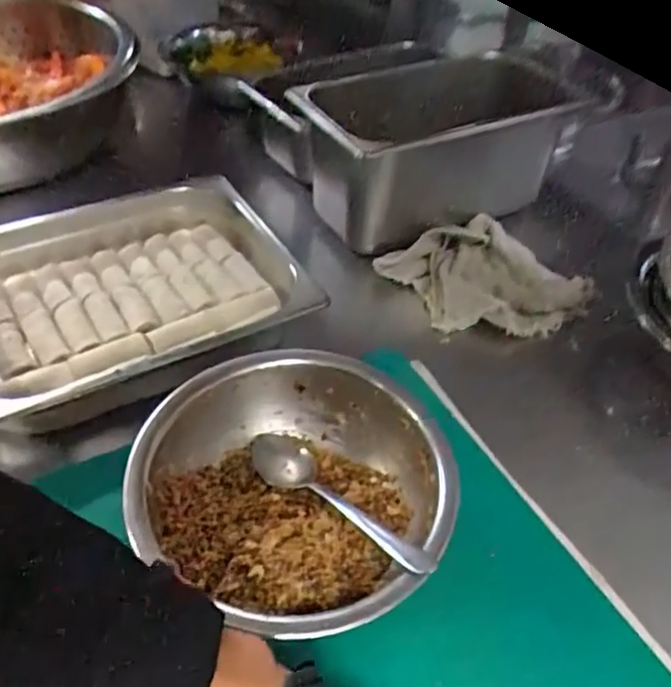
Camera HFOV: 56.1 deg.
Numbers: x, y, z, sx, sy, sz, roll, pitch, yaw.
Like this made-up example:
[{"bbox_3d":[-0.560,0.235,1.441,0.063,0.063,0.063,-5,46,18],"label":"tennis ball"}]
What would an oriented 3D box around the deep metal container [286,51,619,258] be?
[{"bbox_3d":[0.107,-0.227,0.773,0.302,0.182,0.173,-20,50,-22],"label":"deep metal container"}]

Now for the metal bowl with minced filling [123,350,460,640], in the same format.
[{"bbox_3d":[-0.023,0.102,0.445,0.204,0.081,0.186,2,45,-2],"label":"metal bowl with minced filling"}]

